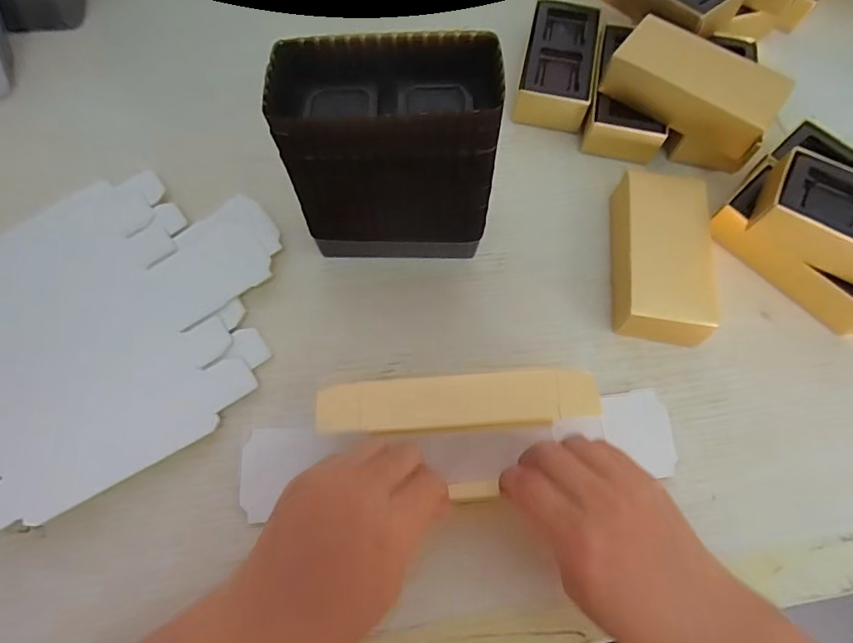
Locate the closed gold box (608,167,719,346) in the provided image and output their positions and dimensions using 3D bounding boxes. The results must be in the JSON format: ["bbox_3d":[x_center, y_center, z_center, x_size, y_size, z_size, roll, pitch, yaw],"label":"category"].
[{"bbox_3d":[0.154,-0.042,0.326,0.058,0.034,0.122,8,66,2],"label":"closed gold box"}]

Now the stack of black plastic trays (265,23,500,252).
[{"bbox_3d":[-0.020,-0.092,0.294,0.117,0.123,0.064,0,66,-2],"label":"stack of black plastic trays"}]

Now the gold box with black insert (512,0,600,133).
[{"bbox_3d":[0.108,-0.210,0.401,0.055,0.029,0.116,12,67,3],"label":"gold box with black insert"}]

